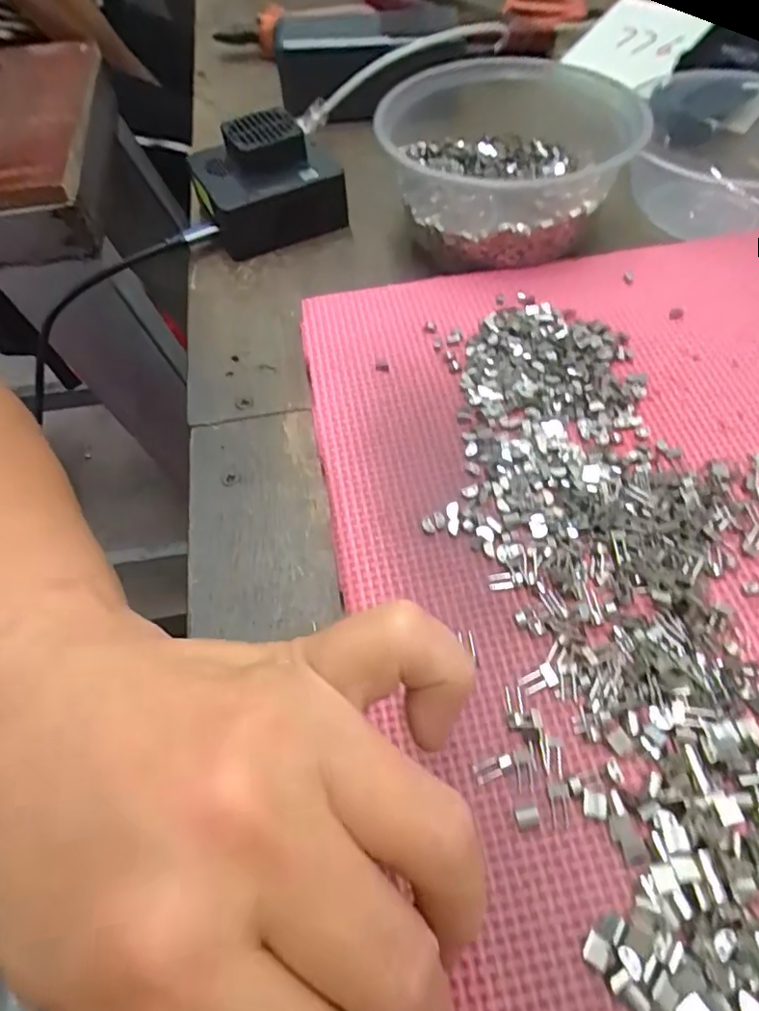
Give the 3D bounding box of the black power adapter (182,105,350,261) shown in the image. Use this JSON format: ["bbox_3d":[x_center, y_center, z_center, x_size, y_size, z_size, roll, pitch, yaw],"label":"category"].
[{"bbox_3d":[-0.069,-0.198,0.359,0.077,0.048,0.073,-21,58,-9],"label":"black power adapter"}]

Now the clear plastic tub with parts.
[{"bbox_3d":[0.069,-0.203,0.331,0.128,0.052,0.145,3,57,6],"label":"clear plastic tub with parts"}]

